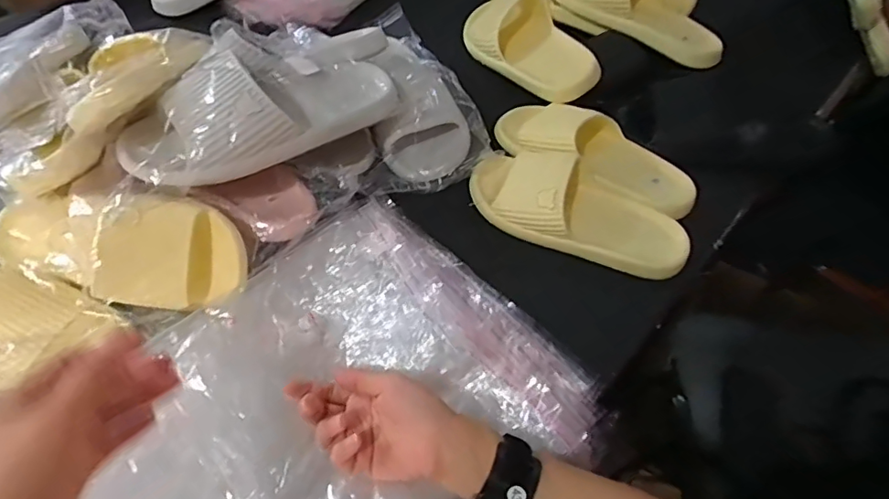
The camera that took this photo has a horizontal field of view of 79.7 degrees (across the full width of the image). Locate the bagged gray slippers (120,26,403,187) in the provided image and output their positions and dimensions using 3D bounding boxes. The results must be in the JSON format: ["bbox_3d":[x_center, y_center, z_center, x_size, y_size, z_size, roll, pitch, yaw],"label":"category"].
[{"bbox_3d":[-0.183,-0.161,0.541,0.290,0.079,0.155,-37,63,-24],"label":"bagged gray slippers"}]

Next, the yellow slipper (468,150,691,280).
[{"bbox_3d":[0.141,-0.049,0.572,0.233,0.064,0.100,20,57,13],"label":"yellow slipper"}]

